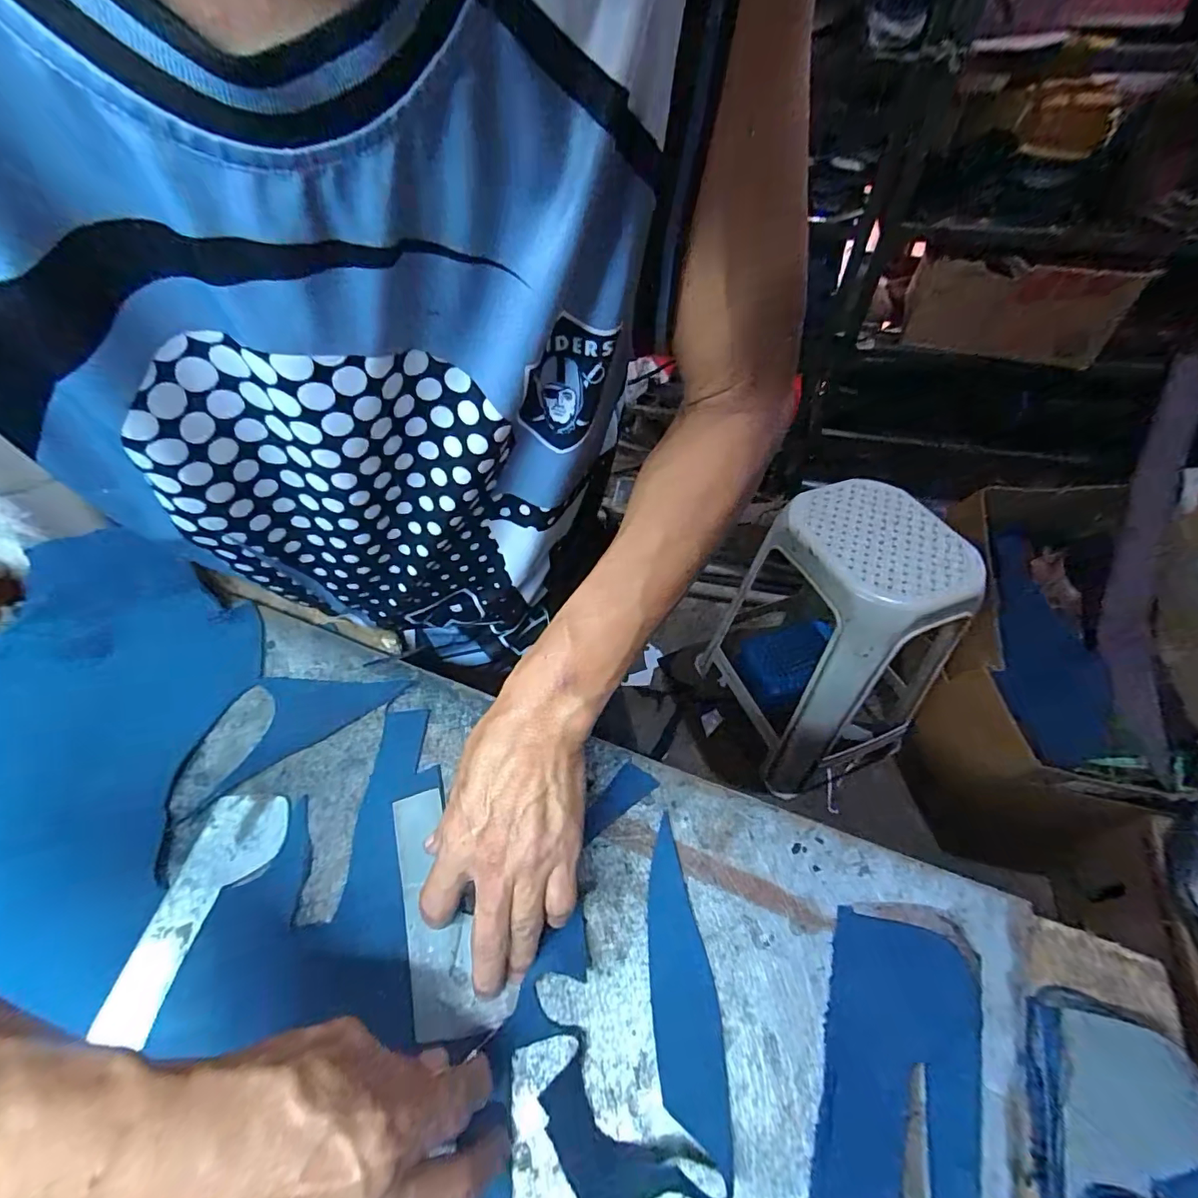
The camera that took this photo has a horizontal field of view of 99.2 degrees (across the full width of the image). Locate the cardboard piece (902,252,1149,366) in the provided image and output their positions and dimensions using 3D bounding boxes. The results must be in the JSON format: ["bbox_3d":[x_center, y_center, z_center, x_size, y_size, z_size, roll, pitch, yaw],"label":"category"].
[{"bbox_3d":[0.839,-0.601,1.080,0.047,0.174,0.413,-19,42,-20],"label":"cardboard piece"}]

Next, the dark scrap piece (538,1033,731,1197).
[{"bbox_3d":[0.009,0.271,0.246,0.089,0.026,0.051,25,53,28],"label":"dark scrap piece"}]

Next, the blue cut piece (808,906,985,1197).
[{"bbox_3d":[0.155,0.246,0.263,0.072,0.004,0.136,11,57,20],"label":"blue cut piece"}]

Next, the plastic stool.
[{"bbox_3d":[0.481,0.082,1.073,0.352,0.526,0.323,-14,46,-8],"label":"plastic stool"}]

